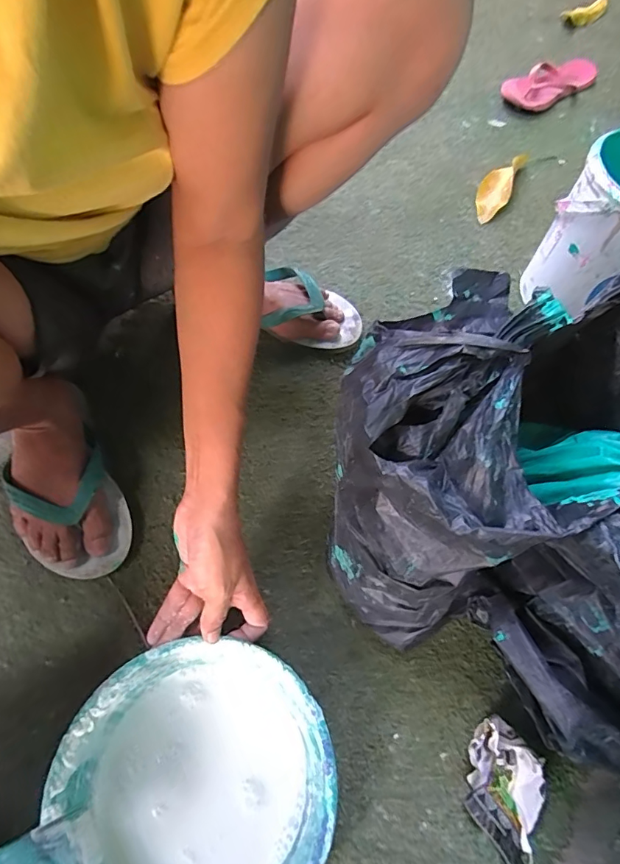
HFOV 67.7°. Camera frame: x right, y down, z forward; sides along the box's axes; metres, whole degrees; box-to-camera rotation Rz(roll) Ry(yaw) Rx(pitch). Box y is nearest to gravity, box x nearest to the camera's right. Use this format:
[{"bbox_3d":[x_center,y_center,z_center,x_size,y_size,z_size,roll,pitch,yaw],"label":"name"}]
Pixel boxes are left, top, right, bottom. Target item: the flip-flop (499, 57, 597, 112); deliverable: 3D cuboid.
[{"bbox_3d":[0.471,-0.695,0.924,0.215,0.032,0.099,-31,69,-19],"label":"flip-flop"}]

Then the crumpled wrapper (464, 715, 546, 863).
[{"bbox_3d":[0.154,0.291,0.374,0.049,0.046,0.098,8,62,1],"label":"crumpled wrapper"}]

